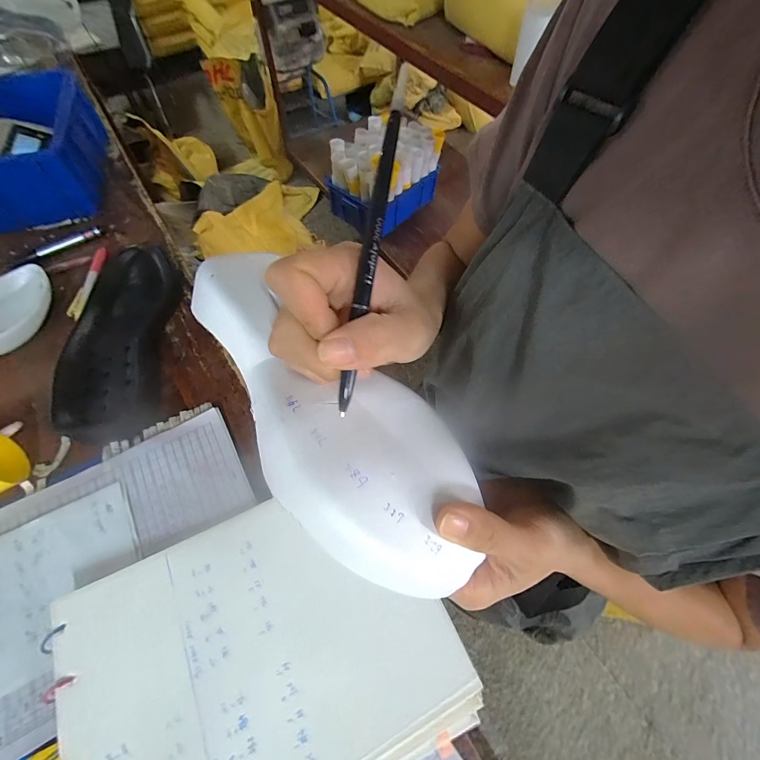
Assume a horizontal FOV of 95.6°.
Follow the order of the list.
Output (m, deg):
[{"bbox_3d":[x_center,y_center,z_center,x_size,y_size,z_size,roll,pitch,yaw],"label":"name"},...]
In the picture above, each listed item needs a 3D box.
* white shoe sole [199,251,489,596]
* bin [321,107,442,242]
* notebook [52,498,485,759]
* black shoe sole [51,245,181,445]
[{"bbox_3d":[-0.032,0.010,0.198,0.090,0.044,0.243,-37,73,-18],"label":"white shoe sole"},{"bbox_3d":[0.028,-0.933,1.592,0.323,0.317,0.454,41,69,20],"label":"bin"},{"bbox_3d":[-0.093,0.219,0.282,0.290,0.026,0.215,-20,63,-10],"label":"notebook"},{"bbox_3d":[-0.331,-0.058,0.437,0.107,0.039,0.283,-9,62,-4],"label":"black shoe sole"}]

